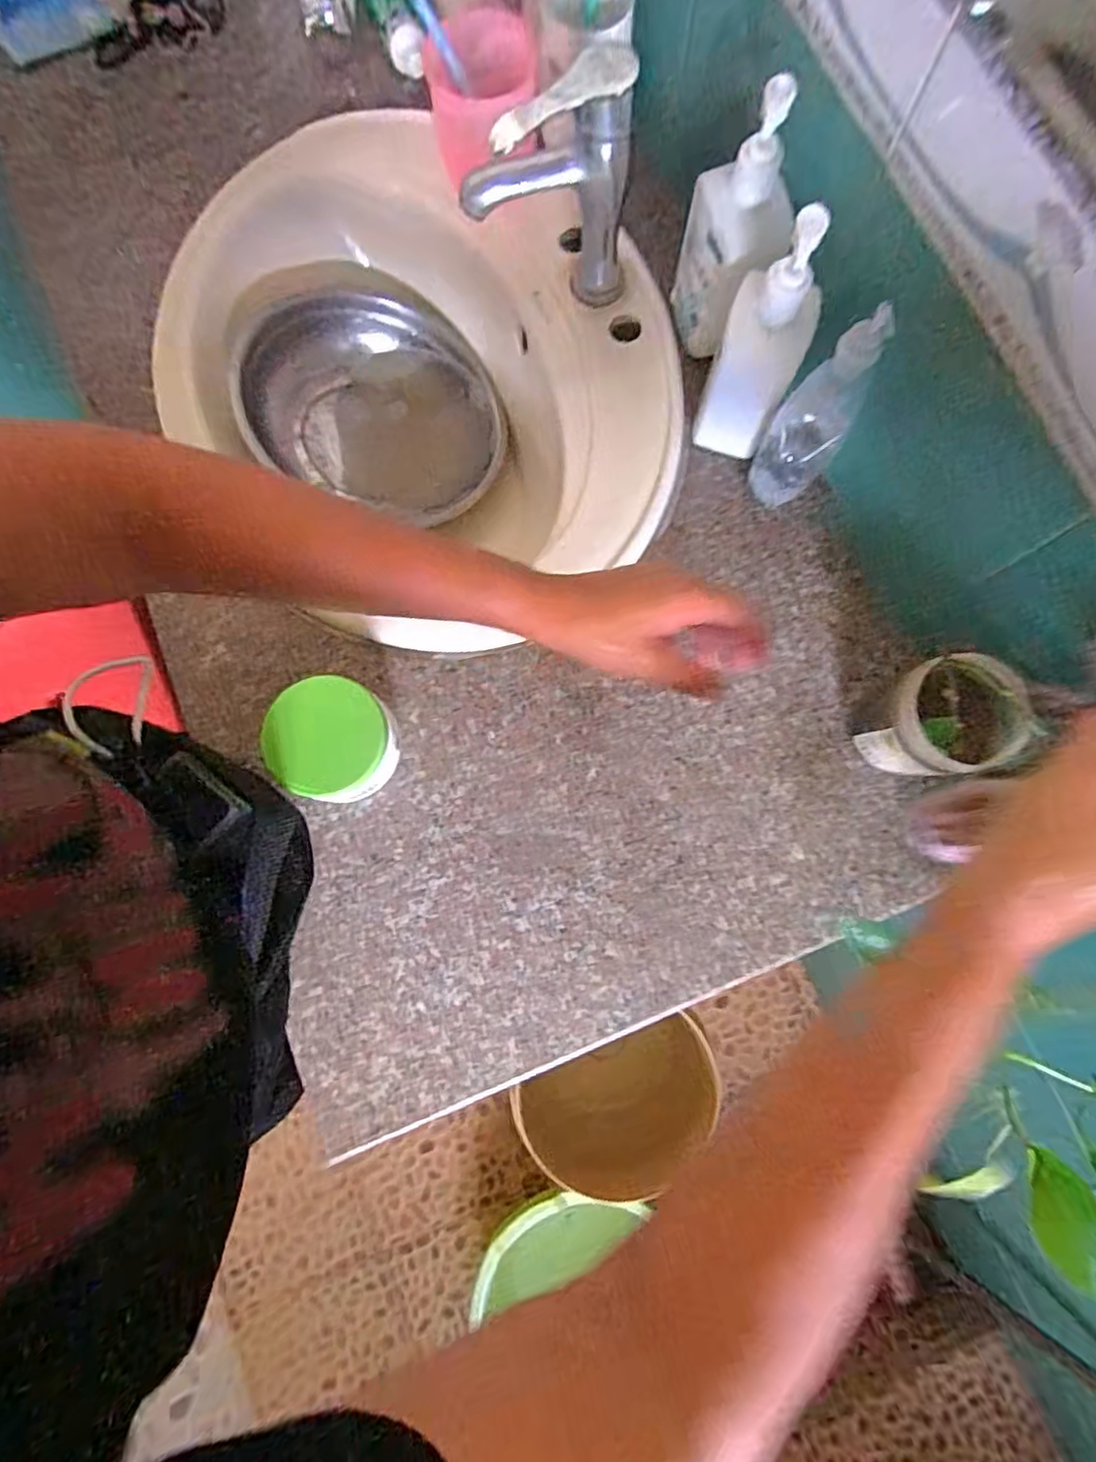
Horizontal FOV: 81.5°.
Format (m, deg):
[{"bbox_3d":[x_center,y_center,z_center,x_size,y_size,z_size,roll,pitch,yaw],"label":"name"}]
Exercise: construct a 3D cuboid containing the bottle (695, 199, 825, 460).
[{"bbox_3d":[0.161,-0.294,0.483,0.066,0.181,0.060,21,81,4],"label":"bottle"}]

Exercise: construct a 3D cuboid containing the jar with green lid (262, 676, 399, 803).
[{"bbox_3d":[-0.169,0.010,0.508,0.091,0.068,0.089,0,80,1],"label":"jar with green lid"}]

